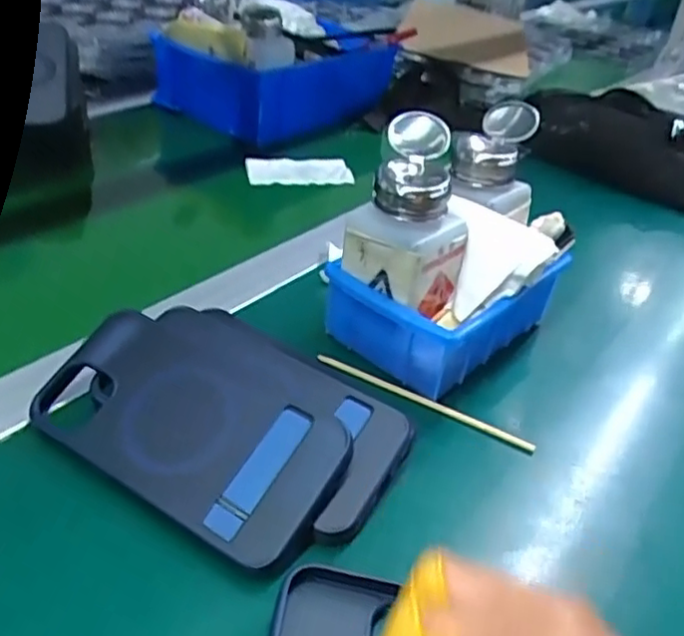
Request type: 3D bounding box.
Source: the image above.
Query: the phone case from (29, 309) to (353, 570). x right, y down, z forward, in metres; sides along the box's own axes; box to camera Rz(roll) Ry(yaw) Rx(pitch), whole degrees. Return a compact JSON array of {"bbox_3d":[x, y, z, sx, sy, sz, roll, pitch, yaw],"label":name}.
[{"bbox_3d":[-0.071,0.049,0.309,0.147,0.010,0.075,25,62,22],"label":"phone case"}]

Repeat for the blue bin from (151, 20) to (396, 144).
[{"bbox_3d":[-0.061,-0.266,0.731,0.161,0.065,0.223,30,40,29],"label":"blue bin"}]

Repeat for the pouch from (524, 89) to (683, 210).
[{"bbox_3d":[0.315,-0.171,0.679,0.269,0.068,0.109,21,37,18],"label":"pouch"}]

